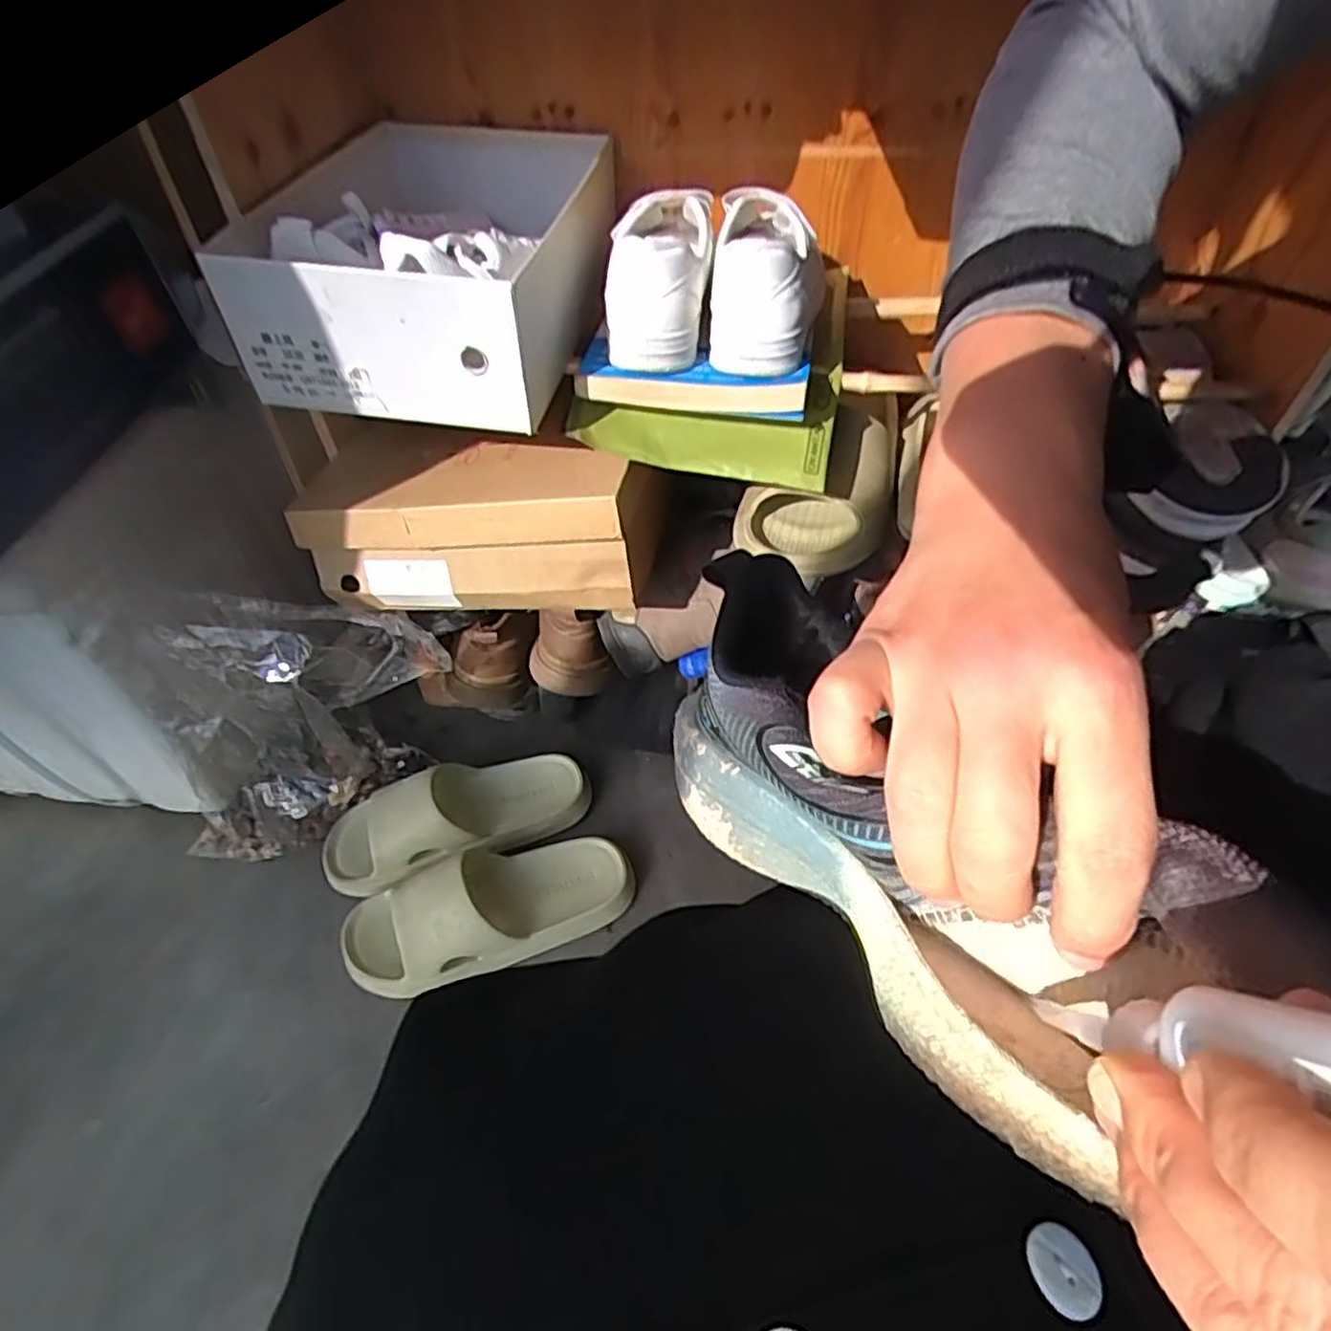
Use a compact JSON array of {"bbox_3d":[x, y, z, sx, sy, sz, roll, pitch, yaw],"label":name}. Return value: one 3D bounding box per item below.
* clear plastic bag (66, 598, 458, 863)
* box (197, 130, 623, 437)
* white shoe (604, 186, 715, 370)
[{"bbox_3d":[-0.326,0.049,0.647,0.258,0.274,0.090,-25,52,-20],"label":"clear plastic bag"},{"bbox_3d":[-0.163,-0.303,0.546,0.219,0.112,0.271,2,47,4],"label":"box"},{"bbox_3d":[-0.004,-0.276,0.506,0.066,0.070,0.133,6,71,7],"label":"white shoe"}]

